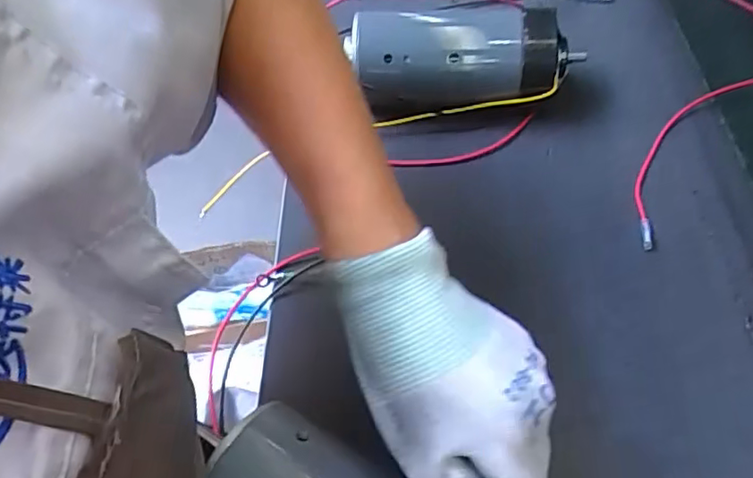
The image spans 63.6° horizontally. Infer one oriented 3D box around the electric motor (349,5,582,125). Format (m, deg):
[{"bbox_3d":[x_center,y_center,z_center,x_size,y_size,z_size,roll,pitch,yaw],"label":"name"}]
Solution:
[{"bbox_3d":[0.068,-0.138,0.483,0.181,0.069,0.063,1,54,4],"label":"electric motor"}]

